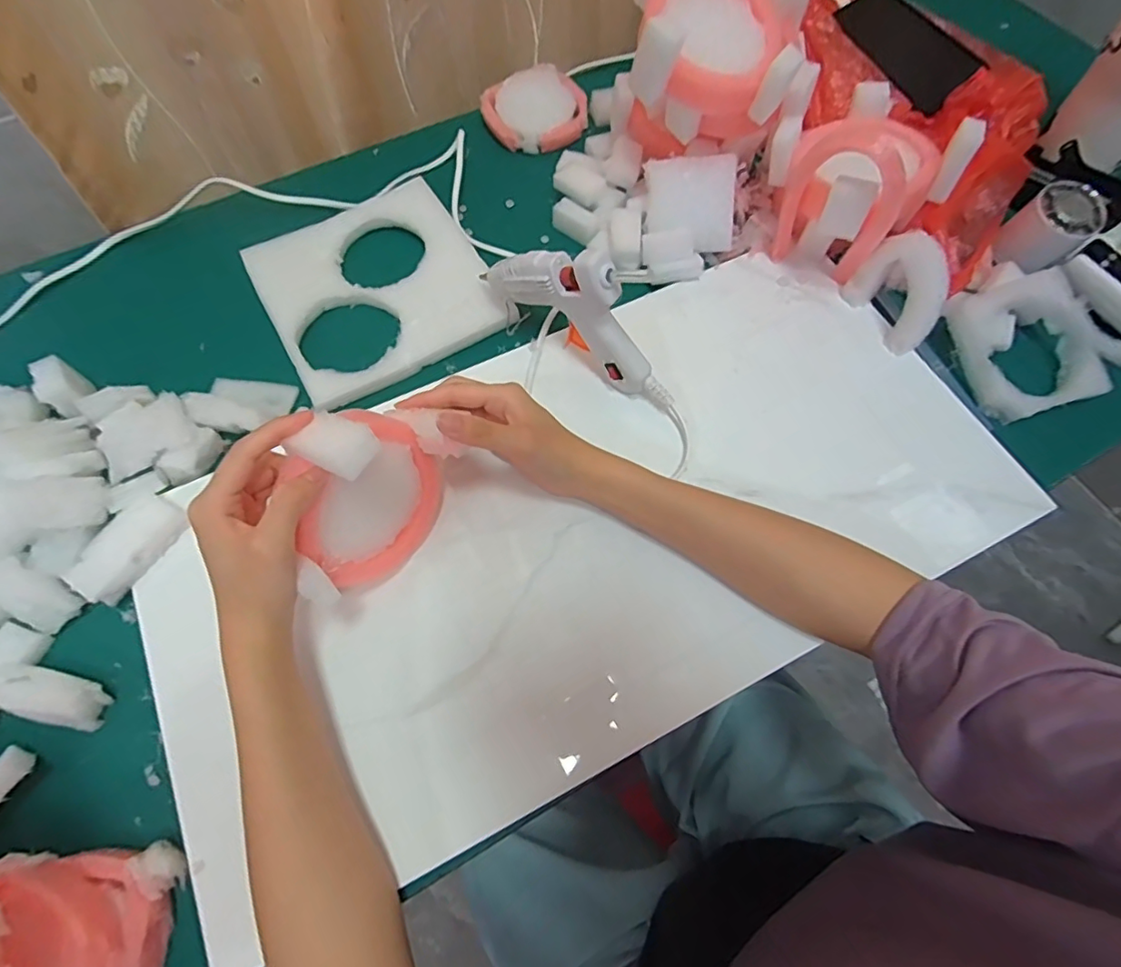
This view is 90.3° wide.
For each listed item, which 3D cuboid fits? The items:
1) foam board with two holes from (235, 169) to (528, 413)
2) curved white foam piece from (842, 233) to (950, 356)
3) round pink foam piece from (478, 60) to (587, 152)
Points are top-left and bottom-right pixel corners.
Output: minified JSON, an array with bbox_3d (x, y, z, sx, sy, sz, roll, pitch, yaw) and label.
[{"bbox_3d":[-0.155,-0.167,0.469,0.175,0.009,0.182,-30,71,-12],"label":"foam board with two holes"},{"bbox_3d":[0.265,-0.149,0.432,0.027,0.067,0.072,-25,70,-10],"label":"curved white foam piece"},{"bbox_3d":[-0.023,-0.372,0.557,0.098,0.025,0.087,-23,69,-10],"label":"round pink foam piece"}]

